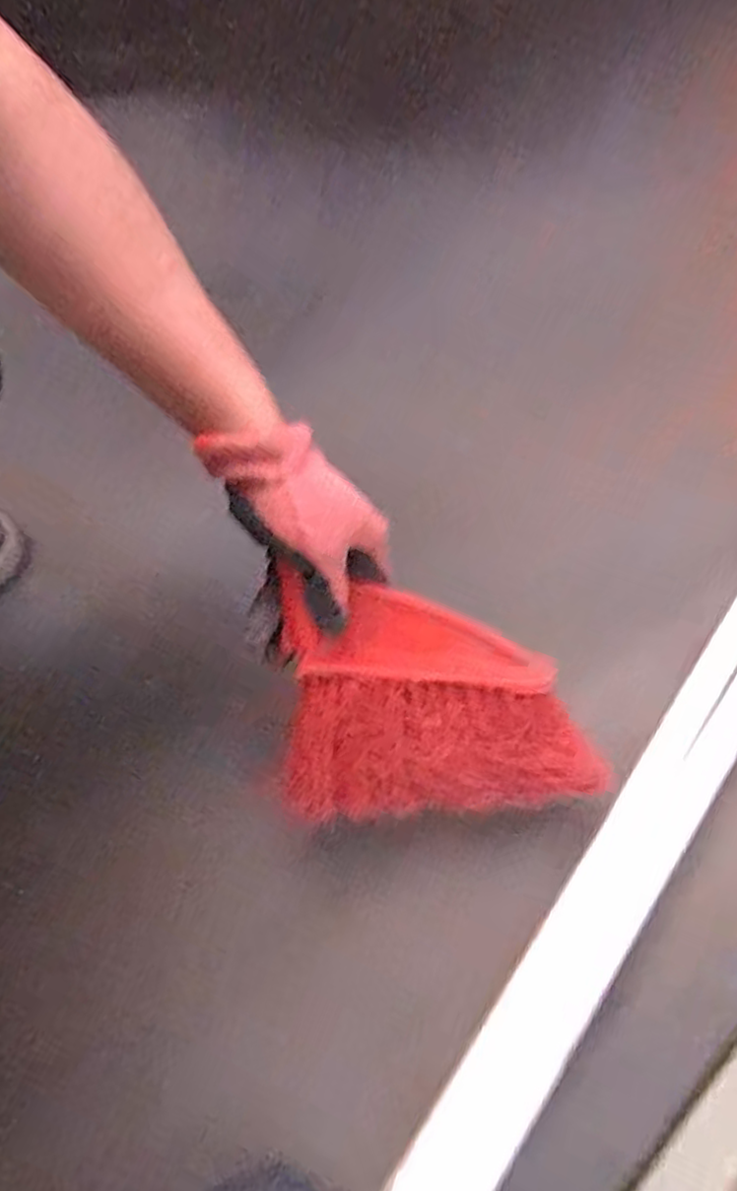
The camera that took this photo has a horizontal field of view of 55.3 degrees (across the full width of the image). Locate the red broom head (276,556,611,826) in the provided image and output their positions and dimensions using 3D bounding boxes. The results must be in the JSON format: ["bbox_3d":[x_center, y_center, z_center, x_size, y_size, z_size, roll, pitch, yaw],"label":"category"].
[{"bbox_3d":[0.050,0.063,0.450,0.194,0.065,0.149,2,103,-7],"label":"red broom head"}]

